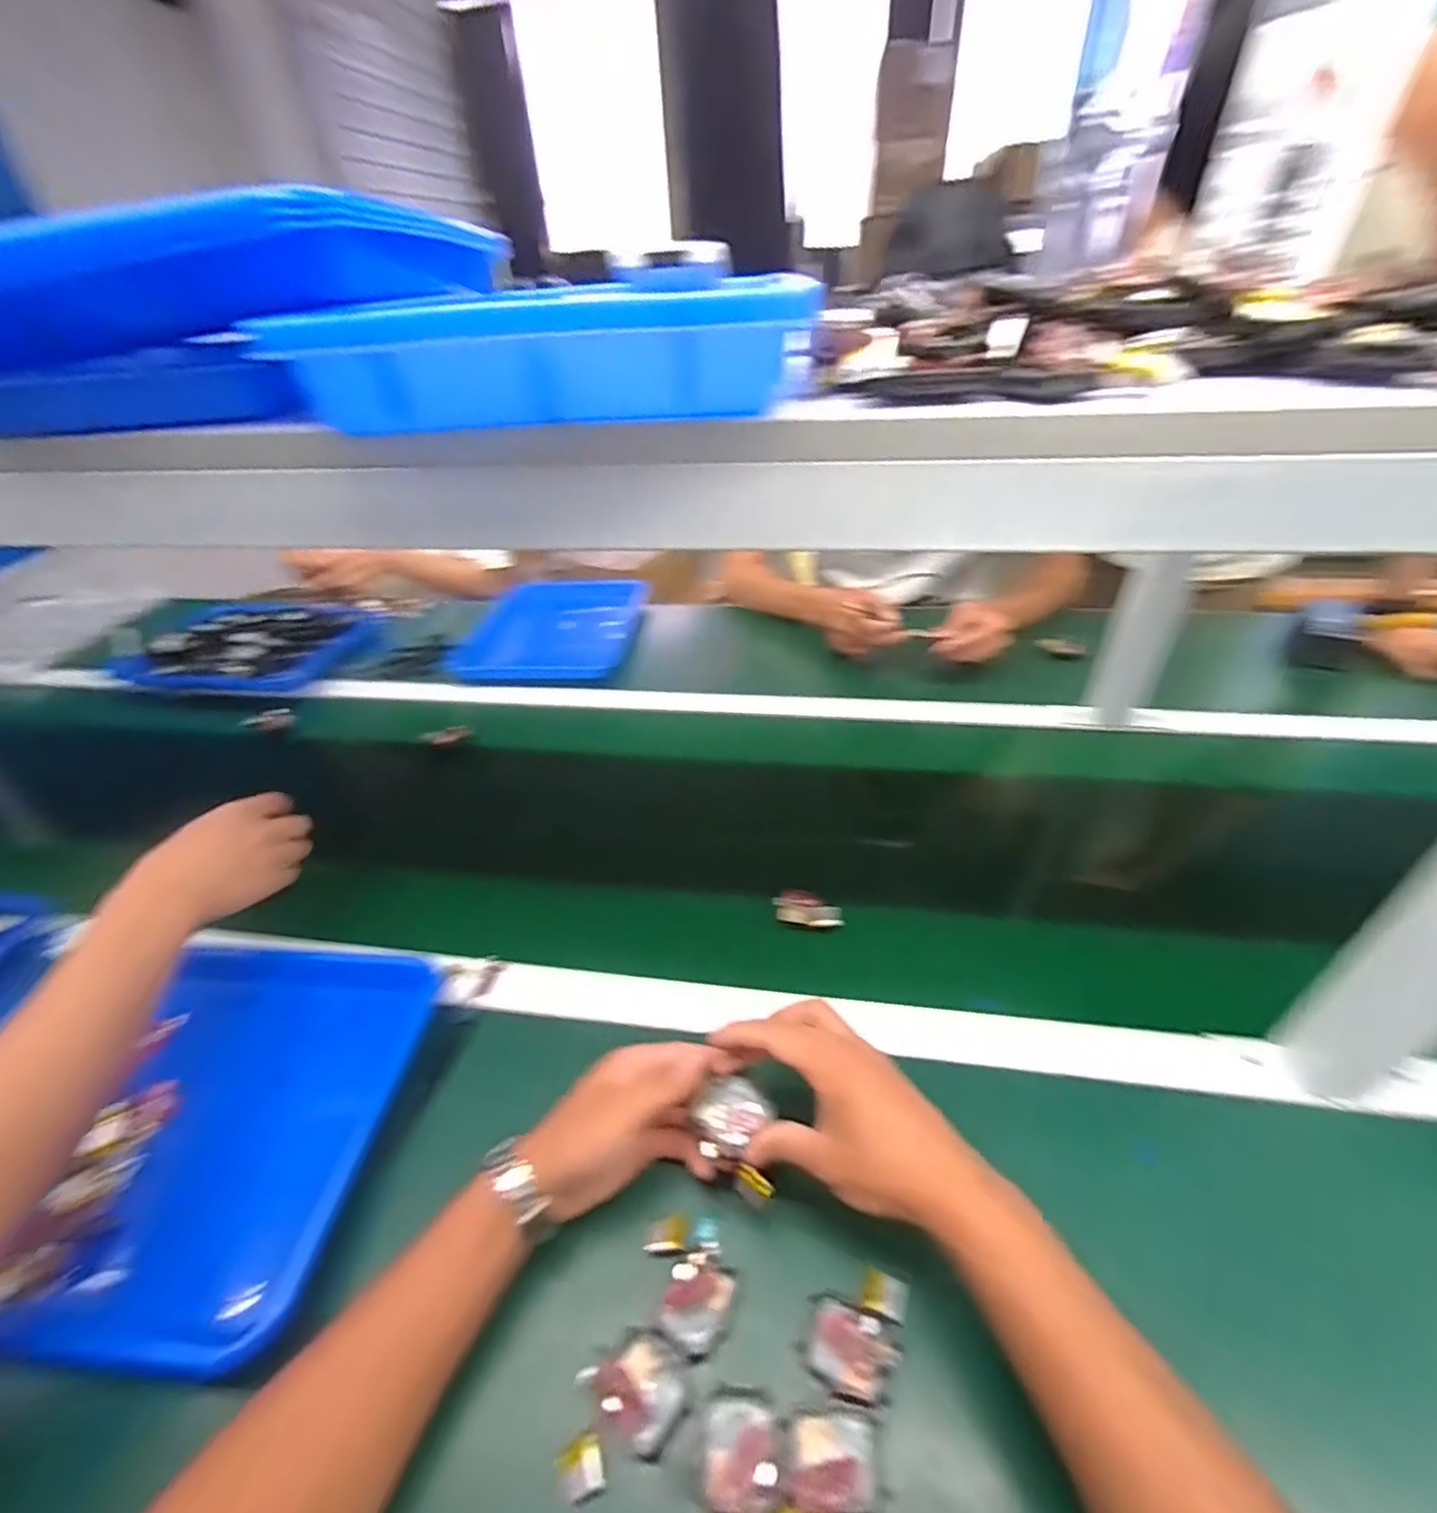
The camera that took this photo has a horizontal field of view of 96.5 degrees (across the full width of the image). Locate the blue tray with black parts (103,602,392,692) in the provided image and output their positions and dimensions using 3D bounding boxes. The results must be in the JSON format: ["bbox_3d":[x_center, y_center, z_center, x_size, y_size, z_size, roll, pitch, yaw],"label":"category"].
[{"bbox_3d":[-0.767,-0.190,1.058,0.323,0.055,0.248,4,38,9],"label":"blue tray with black parts"}]

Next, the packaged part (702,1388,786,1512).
[{"bbox_3d":[0.012,0.348,0.317,0.039,0.010,0.050,2,38,6],"label":"packaged part"}]

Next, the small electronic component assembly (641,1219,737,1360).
[{"bbox_3d":[-0.015,0.305,0.373,0.047,0.013,0.063,-10,38,-9],"label":"small electronic component assembly"}]

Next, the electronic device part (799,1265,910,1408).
[{"bbox_3d":[0.076,0.315,0.354,0.047,0.009,0.054,12,40,18],"label":"electronic device part"}]

